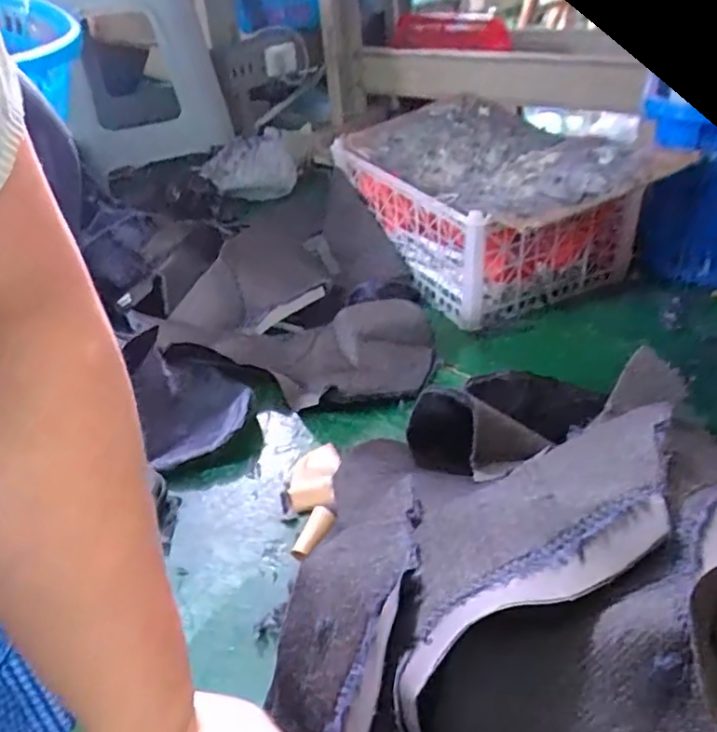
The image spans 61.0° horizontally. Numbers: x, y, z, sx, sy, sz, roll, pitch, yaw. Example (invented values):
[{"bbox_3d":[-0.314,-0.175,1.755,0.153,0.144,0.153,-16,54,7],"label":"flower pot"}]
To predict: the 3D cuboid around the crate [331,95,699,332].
[{"bbox_3d":[0.205,-0.280,1.001,0.336,0.168,0.535,-16,37,-12],"label":"crate"}]

